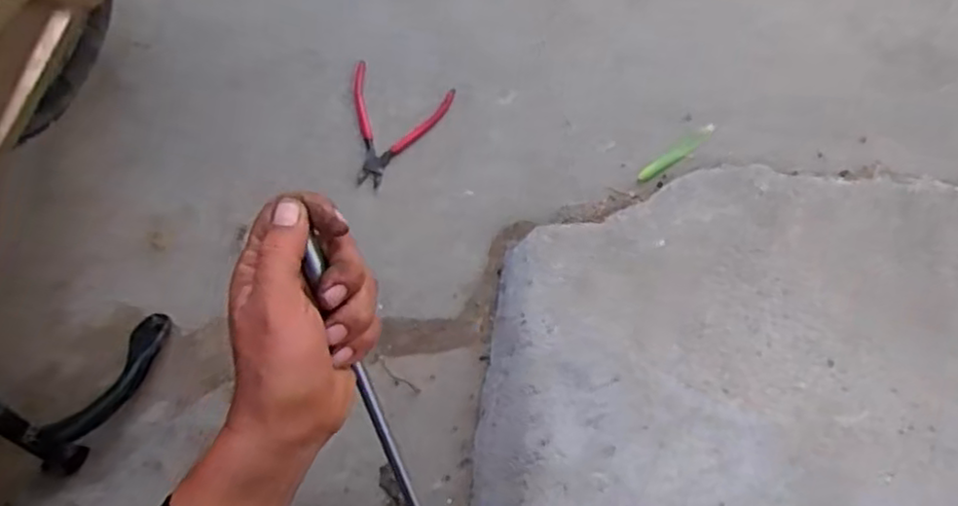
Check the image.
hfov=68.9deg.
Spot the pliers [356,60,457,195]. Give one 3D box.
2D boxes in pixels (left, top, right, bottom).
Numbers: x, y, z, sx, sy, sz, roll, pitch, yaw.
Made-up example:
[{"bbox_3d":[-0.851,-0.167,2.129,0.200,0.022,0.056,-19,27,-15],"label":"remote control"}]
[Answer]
[{"bbox_3d":[-0.104,-0.139,0.801,0.116,0.009,0.137,18,80,3],"label":"pliers"}]

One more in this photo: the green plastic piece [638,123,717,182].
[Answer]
[{"bbox_3d":[0.228,-0.116,0.796,0.110,0.011,0.017,-36,82,-7],"label":"green plastic piece"}]

